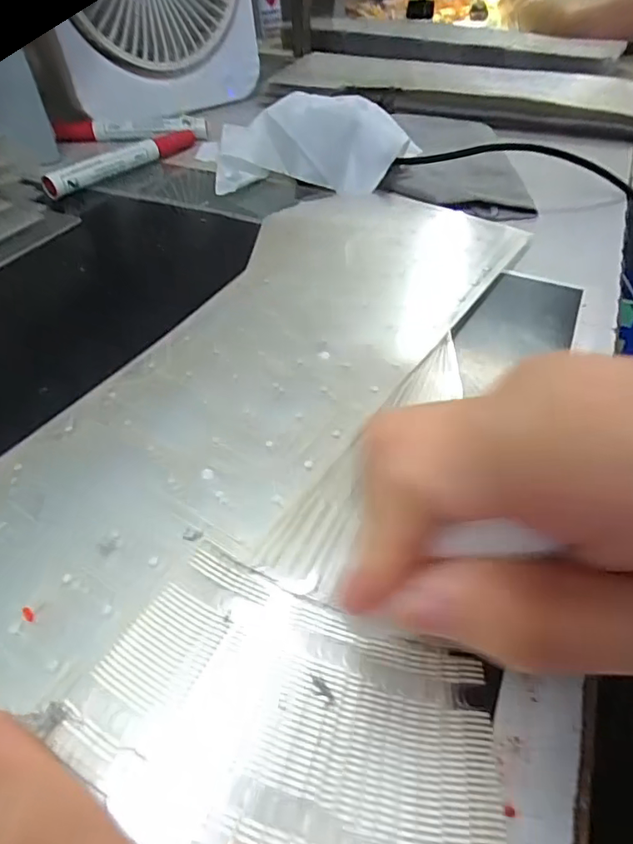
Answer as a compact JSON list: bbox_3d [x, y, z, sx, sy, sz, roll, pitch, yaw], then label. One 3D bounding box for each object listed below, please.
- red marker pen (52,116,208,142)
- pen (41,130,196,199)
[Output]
[{"bbox_3d":[-0.160,-0.252,0.446,0.128,0.016,0.012,-2,47,-4],"label":"red marker pen"},{"bbox_3d":[-0.145,-0.205,0.402,0.017,0.016,0.139,26,51,22],"label":"pen"}]

